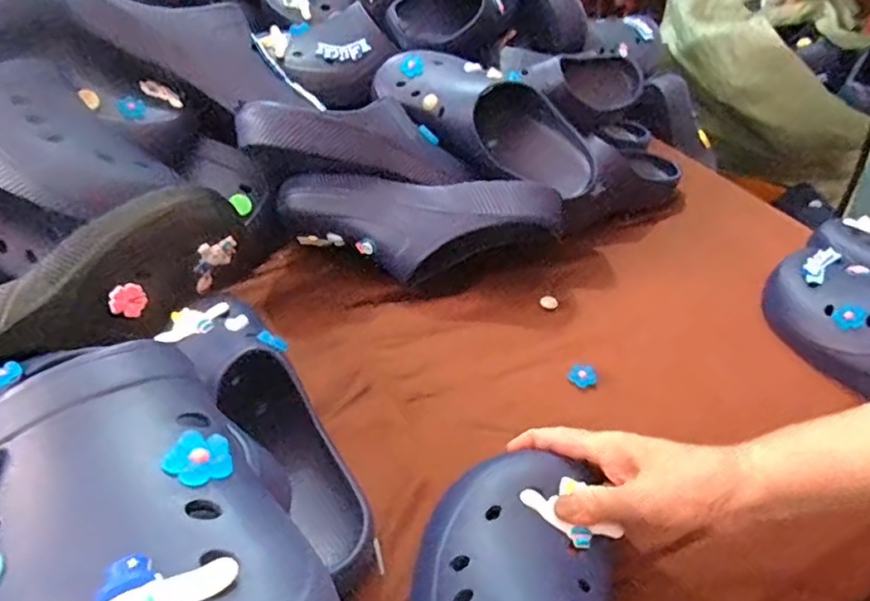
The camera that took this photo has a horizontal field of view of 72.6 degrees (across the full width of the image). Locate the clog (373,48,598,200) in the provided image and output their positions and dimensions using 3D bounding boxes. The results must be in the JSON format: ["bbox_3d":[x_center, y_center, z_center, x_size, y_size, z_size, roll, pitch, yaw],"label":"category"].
[{"bbox_3d":[0.060,-0.204,0.650,0.260,0.084,0.105,30,45,2],"label":"clog"}]

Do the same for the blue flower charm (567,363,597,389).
[{"bbox_3d":[0.136,0.069,0.547,0.026,0.004,0.022,27,74,1],"label":"blue flower charm"}]

